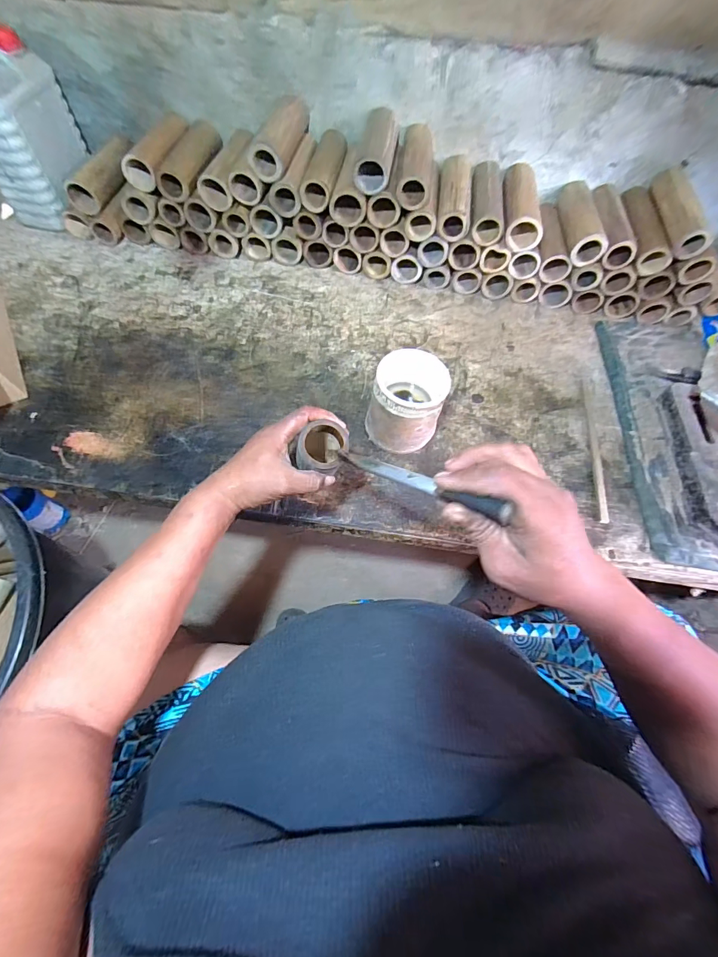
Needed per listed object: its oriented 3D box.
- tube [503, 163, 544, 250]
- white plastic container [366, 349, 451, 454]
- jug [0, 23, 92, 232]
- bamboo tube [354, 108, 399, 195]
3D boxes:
[{"bbox_3d":[0.281,-0.480,0.712,0.061,0.052,0.173,6,64,1],"label":"tube"},{"bbox_3d":[0.064,-0.101,0.577,0.103,0.129,0.087,21,65,8],"label":"white plastic container"},{"bbox_3d":[-0.590,-0.605,0.725,0.113,0.233,0.181,4,64,0],"label":"jug"},{"bbox_3d":[0.032,-0.550,0.672,0.056,0.050,0.179,6,64,1],"label":"bamboo tube"}]

